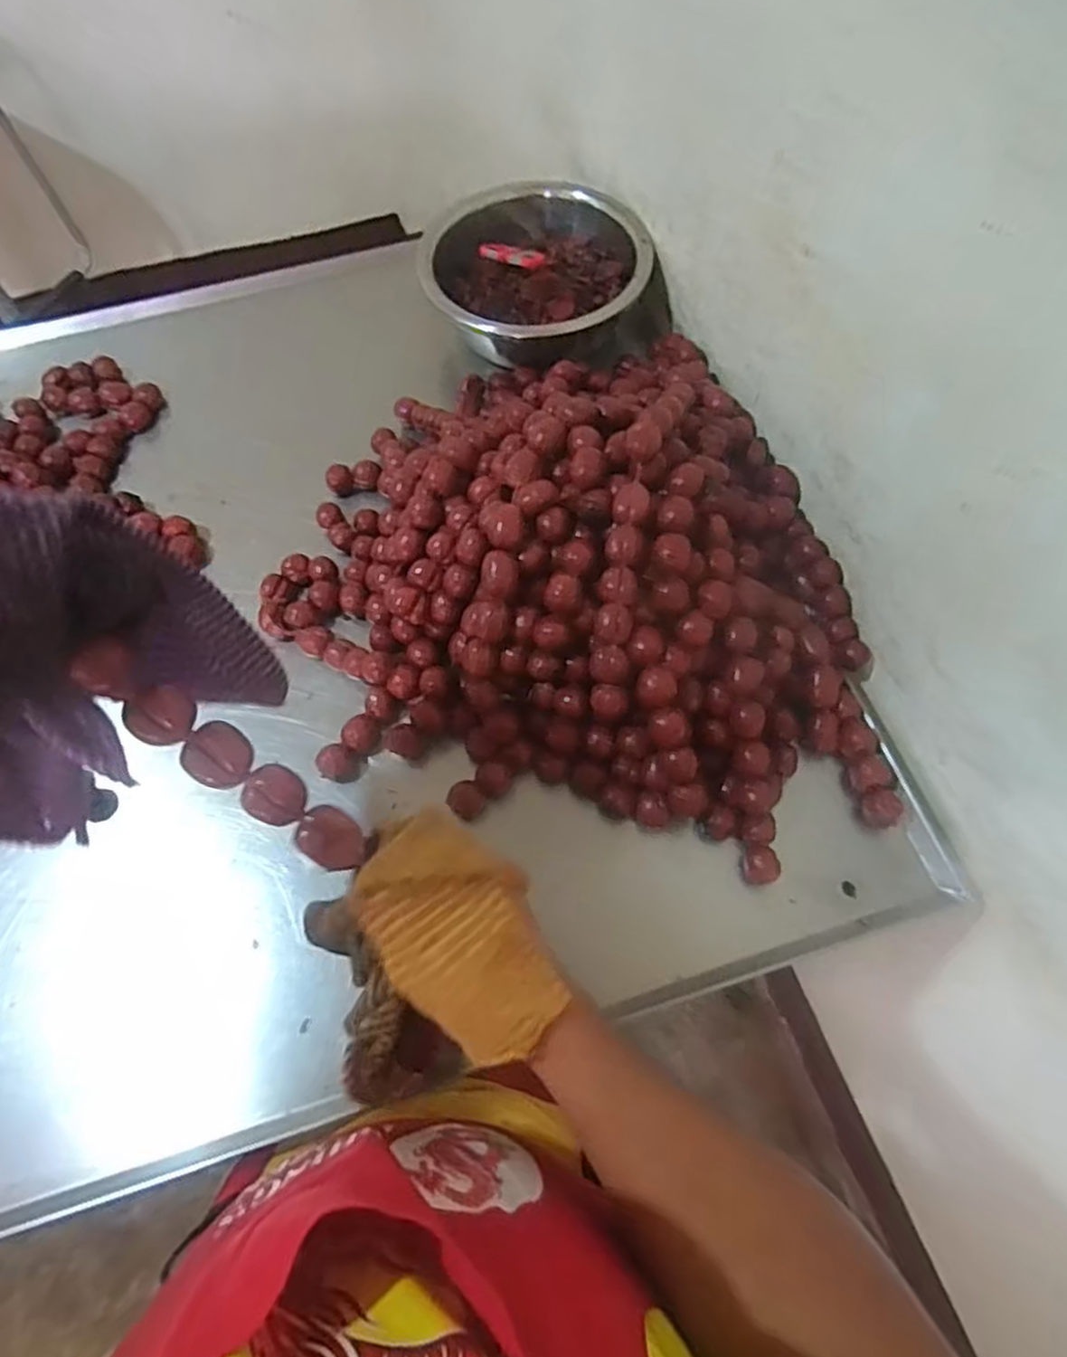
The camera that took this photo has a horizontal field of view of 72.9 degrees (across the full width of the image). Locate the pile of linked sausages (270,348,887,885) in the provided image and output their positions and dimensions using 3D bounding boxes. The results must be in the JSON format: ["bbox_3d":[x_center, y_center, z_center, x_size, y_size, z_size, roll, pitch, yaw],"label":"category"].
[{"bbox_3d":[0.056,-0.135,0.739,0.639,0.178,0.522,15,67,8],"label":"pile of linked sausages"}]

